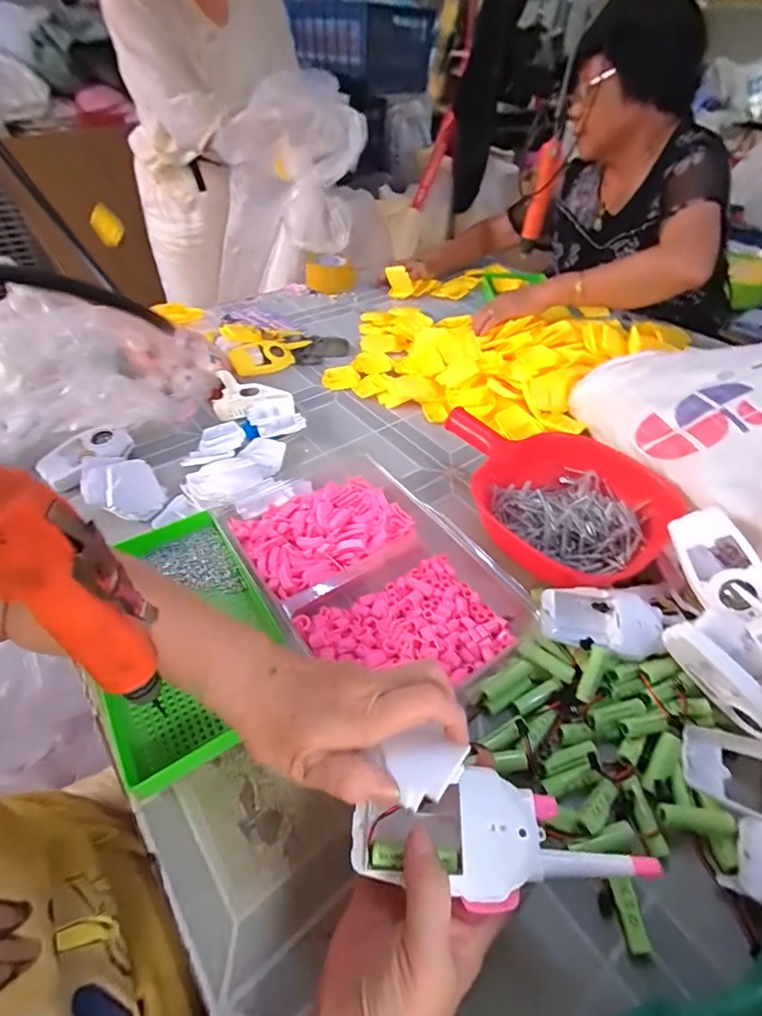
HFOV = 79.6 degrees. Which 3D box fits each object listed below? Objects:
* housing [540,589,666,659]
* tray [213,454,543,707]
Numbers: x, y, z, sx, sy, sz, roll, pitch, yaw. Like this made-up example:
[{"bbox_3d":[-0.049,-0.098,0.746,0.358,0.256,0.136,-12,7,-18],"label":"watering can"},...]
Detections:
[{"bbox_3d":[0.210,0.108,0.436,0.108,0.028,0.057,10,47,6],"label":"housing"},{"bbox_3d":[-0.011,0.059,0.500,0.222,0.048,0.329,-26,53,-25],"label":"tray"}]

